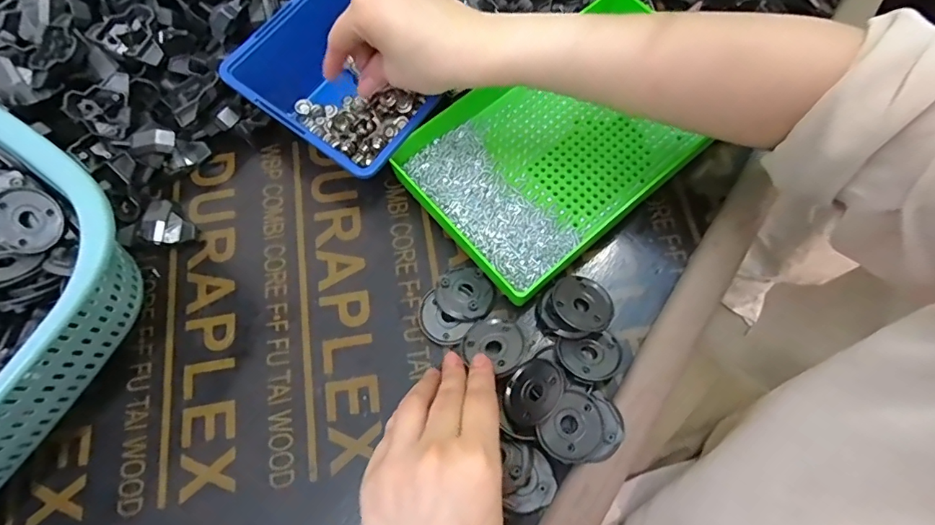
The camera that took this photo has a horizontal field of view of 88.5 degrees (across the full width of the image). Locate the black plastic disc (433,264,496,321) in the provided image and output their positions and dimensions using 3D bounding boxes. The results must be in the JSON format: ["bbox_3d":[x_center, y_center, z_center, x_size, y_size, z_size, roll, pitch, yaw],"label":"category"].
[{"bbox_3d":[-0.001,0.021,0.340,0.041,0.006,0.039,0,63,0],"label":"black plastic disc"}]

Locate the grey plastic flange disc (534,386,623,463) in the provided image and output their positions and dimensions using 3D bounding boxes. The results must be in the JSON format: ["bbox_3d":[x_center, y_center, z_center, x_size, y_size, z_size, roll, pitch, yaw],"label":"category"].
[{"bbox_3d":[0.072,0.105,0.303,0.043,0.016,0.049,40,77,11],"label":"grey plastic flange disc"}]

